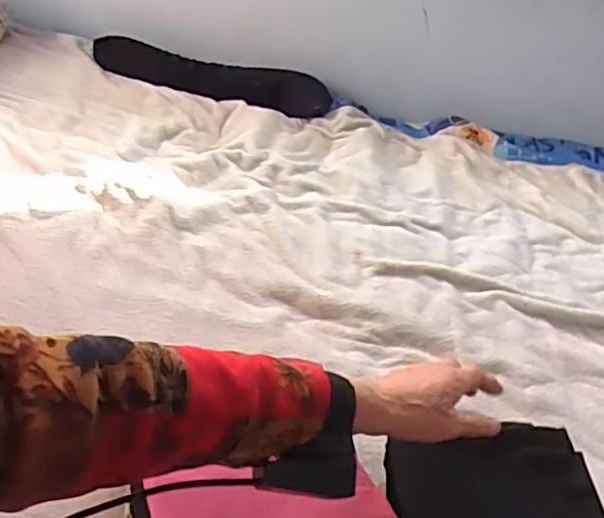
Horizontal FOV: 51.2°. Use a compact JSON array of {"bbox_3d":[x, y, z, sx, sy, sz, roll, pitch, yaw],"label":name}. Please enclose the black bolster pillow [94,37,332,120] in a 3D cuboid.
[{"bbox_3d":[-0.211,-0.413,1.415,0.553,0.055,0.140,12,38,7],"label":"black bolster pillow"}]

